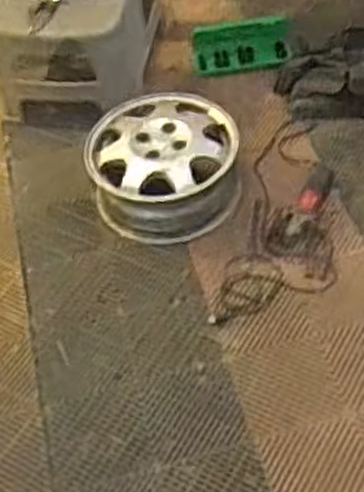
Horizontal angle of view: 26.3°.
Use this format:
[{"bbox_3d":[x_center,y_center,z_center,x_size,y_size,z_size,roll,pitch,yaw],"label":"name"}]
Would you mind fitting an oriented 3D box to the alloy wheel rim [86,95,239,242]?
[{"bbox_3d":[-0.048,-0.219,1.985,0.380,0.181,0.352,-9,48,-1],"label":"alloy wheel rim"}]

